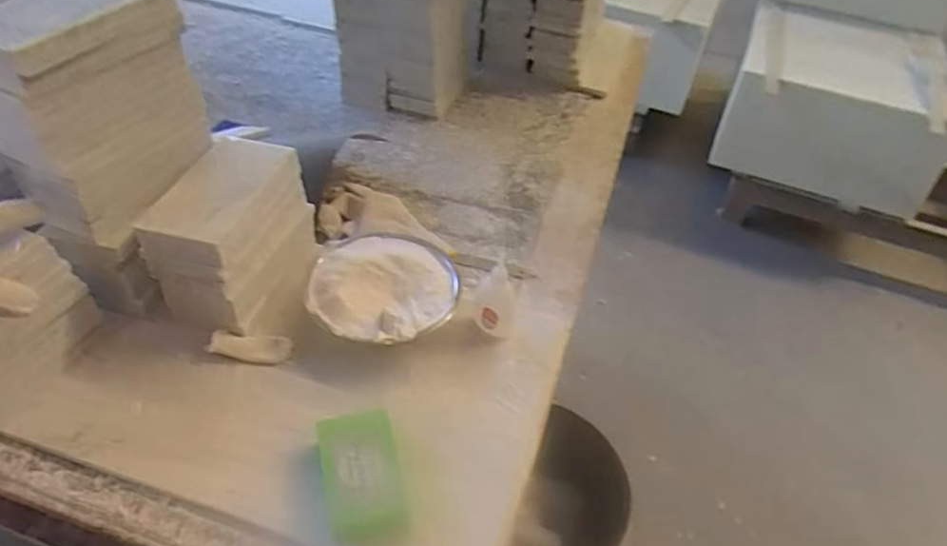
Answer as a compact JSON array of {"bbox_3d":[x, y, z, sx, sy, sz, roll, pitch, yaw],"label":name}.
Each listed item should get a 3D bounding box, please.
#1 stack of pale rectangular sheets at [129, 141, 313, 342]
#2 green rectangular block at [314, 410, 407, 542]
[{"bbox_3d":[-0.220,-0.032,0.589,0.092,0.134,0.147,9,48,9],"label":"stack of pale rectangular sheets"},{"bbox_3d":[-0.086,0.158,0.489,0.057,0.041,0.087,-6,46,-15],"label":"green rectangular block"}]

